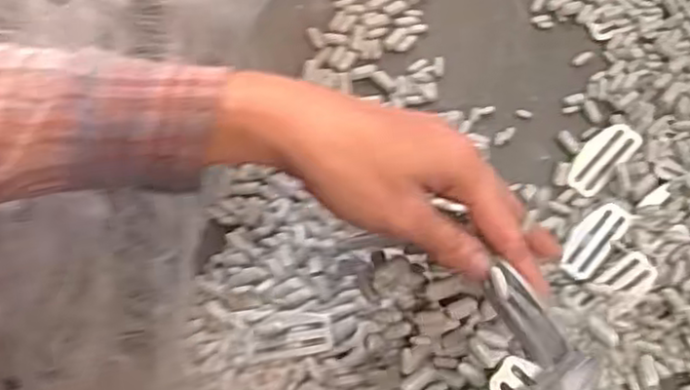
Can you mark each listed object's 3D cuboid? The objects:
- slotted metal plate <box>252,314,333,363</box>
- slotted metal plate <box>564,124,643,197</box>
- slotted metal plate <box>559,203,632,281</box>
[{"bbox_3d":[-0.035,0.091,0.454,0.054,0.009,0.026,-13,77,11],"label":"slotted metal plate"},{"bbox_3d":[0.192,-0.028,0.528,0.028,0.004,0.059,42,93,22],"label":"slotted metal plate"},{"bbox_3d":[0.180,0.033,0.509,0.026,0.004,0.062,38,85,27],"label":"slotted metal plate"}]

